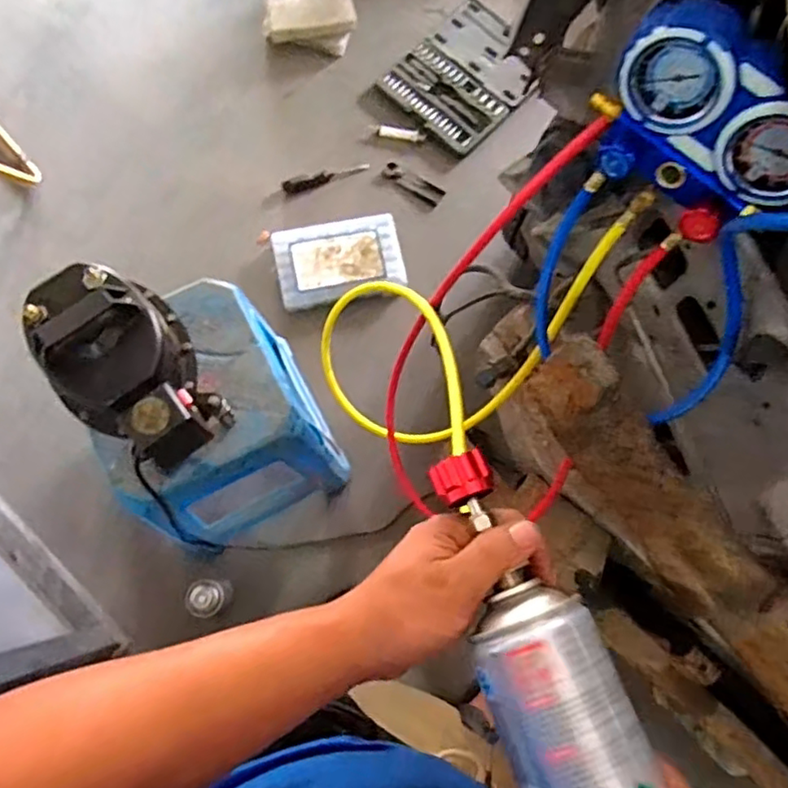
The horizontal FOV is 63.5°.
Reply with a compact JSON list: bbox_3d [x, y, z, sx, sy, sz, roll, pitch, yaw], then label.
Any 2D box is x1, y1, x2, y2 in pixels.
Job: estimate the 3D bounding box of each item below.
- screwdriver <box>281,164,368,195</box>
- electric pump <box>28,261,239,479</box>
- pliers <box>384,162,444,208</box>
[{"bbox_3d":[-0.161,-0.519,1.517,0.206,0.025,0.033,-18,78,-7],"label":"screwdriver"},{"bbox_3d":[-0.299,-0.026,0.739,0.131,0.237,0.200,-29,79,-9],"label":"electric pump"},{"bbox_3d":[0.046,-0.508,1.539,0.154,0.012,0.047,33,77,5],"label":"pliers"}]

